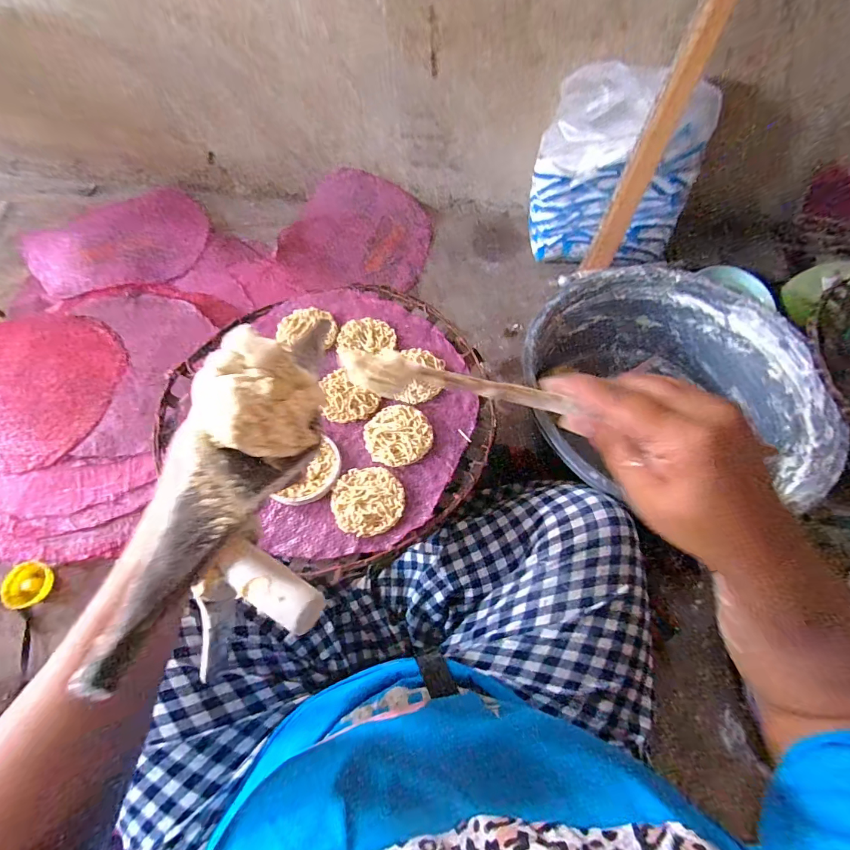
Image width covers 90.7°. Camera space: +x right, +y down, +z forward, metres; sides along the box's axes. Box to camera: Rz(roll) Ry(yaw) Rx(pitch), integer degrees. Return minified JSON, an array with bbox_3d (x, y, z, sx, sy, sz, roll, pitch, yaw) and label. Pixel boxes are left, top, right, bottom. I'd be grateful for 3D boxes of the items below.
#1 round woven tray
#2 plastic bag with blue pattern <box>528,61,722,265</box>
[{"bbox_3d":[-0.108,-0.033,0.512,0.385,0.023,0.344,31,66,16],"label":"round woven tray"},{"bbox_3d":[0.352,-0.461,0.779,0.291,0.291,0.122,15,63,8],"label":"plastic bag with blue pattern"}]

